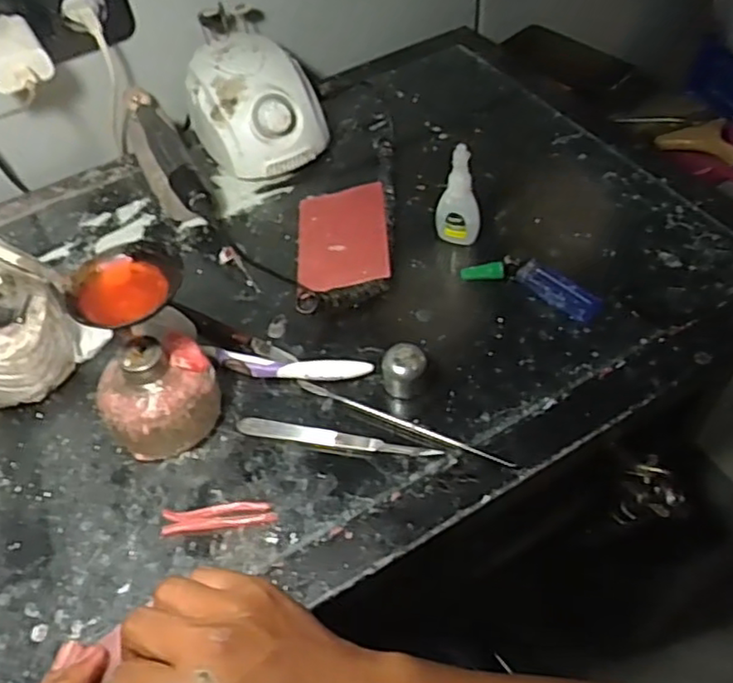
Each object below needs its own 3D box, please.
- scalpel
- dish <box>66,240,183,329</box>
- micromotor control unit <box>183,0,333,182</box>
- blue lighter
[{"bbox_3d":[-0.021,0.067,0.451,0.140,0.005,0.012,7,54,10],"label":"scalpel"},{"bbox_3d":[-0.148,-0.035,0.411,0.068,0.010,0.066,-2,53,3],"label":"dish"},{"bbox_3d":[-0.114,-0.243,0.646,0.120,0.091,0.173,-15,53,-7],"label":"micromotor control unit"},{"bbox_3d":[0.148,-0.038,0.511,0.024,0.012,0.067,-36,58,-21],"label":"blue lighter"}]

